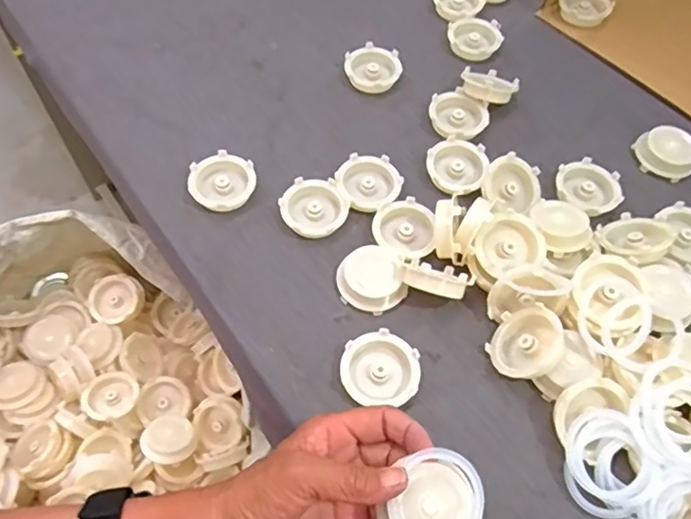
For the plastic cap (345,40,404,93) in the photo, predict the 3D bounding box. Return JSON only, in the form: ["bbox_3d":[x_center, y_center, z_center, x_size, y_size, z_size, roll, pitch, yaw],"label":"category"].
[{"bbox_3d":[0.029,-0.202,0.596,0.057,0.015,0.057,1,60,-2],"label":"plastic cap"}]

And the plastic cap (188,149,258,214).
[{"bbox_3d":[-0.111,-0.069,0.511,0.058,0.018,0.054,1,60,-2],"label":"plastic cap"}]

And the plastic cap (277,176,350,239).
[{"bbox_3d":[-0.028,-0.045,0.502,0.057,0.017,0.056,1,60,-2],"label":"plastic cap"}]

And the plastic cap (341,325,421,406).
[{"bbox_3d":[0.026,0.083,0.428,0.056,0.018,0.053,1,60,-2],"label":"plastic cap"}]

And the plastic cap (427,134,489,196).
[{"bbox_3d":[0.106,-0.088,0.528,0.056,0.016,0.060,1,60,-2],"label":"plastic cap"}]

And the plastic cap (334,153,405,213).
[{"bbox_3d":[0.021,-0.069,0.517,0.056,0.016,0.060,1,60,-2],"label":"plastic cap"}]

